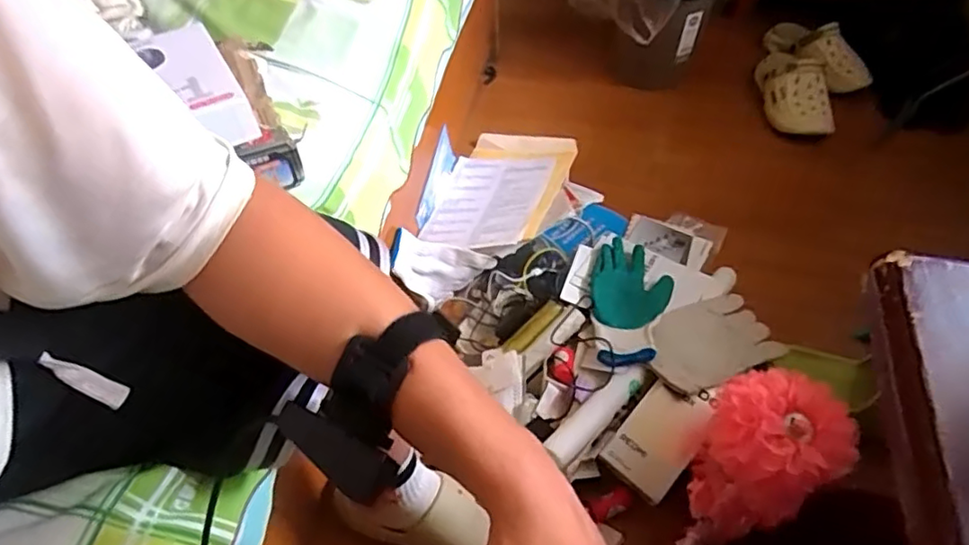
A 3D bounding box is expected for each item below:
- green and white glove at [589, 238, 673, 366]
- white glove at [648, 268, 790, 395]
[{"bbox_3d":[0.222,0.039,0.945,0.121,0.032,0.244,16,54,14],"label":"green and white glove"},{"bbox_3d":[0.356,0.090,0.908,0.270,0.055,0.153,-37,59,-24],"label":"white glove"}]

